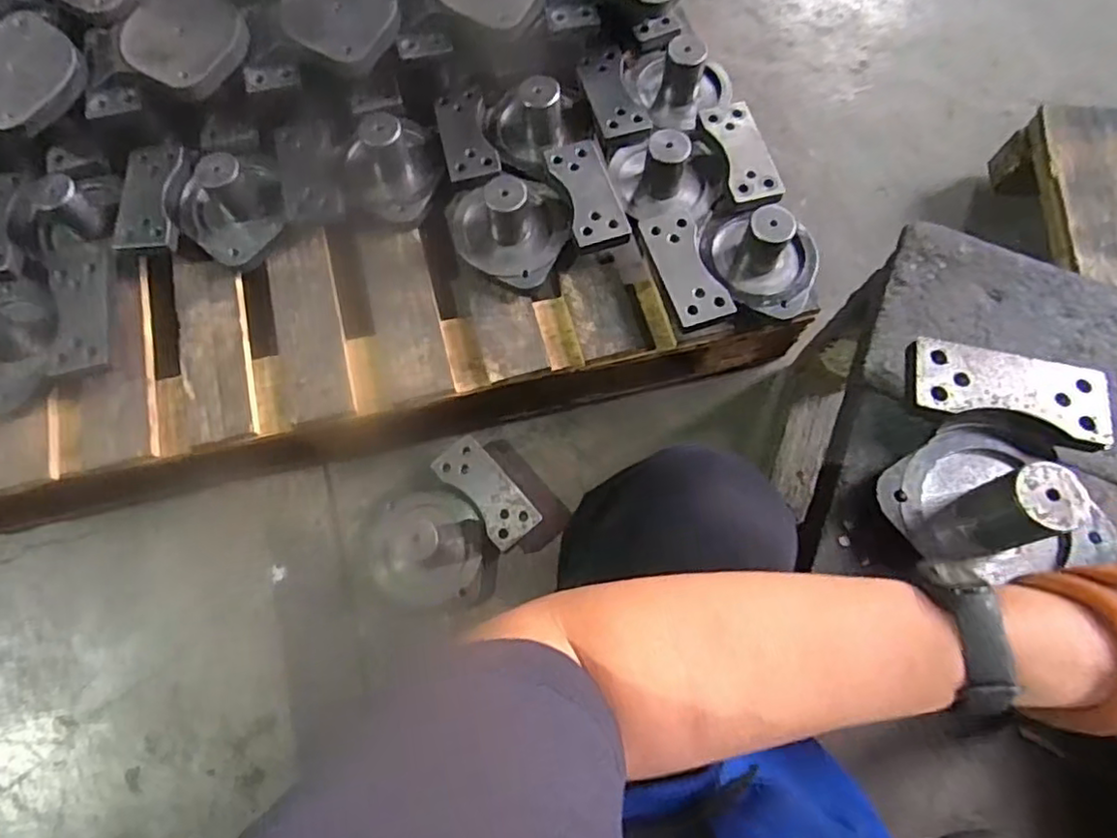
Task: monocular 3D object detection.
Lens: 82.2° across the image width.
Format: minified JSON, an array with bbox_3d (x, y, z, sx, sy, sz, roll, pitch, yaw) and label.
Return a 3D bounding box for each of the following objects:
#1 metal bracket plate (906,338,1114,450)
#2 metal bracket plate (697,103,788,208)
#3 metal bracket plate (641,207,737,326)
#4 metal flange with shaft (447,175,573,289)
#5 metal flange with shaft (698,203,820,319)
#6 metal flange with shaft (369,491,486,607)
[{"bbox_3d":[0.348,-0.021,0.497,0.144,0.016,0.061,12,70,5],"label":"metal bracket plate"},{"bbox_3d":[0.225,-0.332,0.788,0.059,0.015,0.166,-12,70,-4],"label":"metal bracket plate"},{"bbox_3d":[0.145,-0.175,0.730,0.064,0.009,0.149,-15,69,-3],"label":"metal bracket plate"},{"bbox_3d":[-0.061,-0.238,0.757,0.146,0.076,0.130,26,72,10],"label":"metal flange with shaft"},{"bbox_3d":[0.231,-0.189,0.743,0.132,0.098,0.127,11,70,5],"label":"metal flange with shaft"},{"bbox_3d":[-0.162,0.151,0.764,0.132,0.093,0.126,0,68,1],"label":"metal flange with shaft"}]

